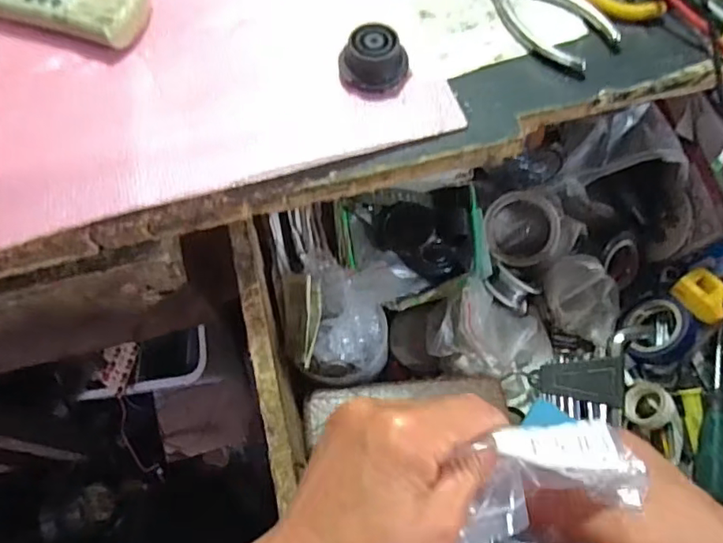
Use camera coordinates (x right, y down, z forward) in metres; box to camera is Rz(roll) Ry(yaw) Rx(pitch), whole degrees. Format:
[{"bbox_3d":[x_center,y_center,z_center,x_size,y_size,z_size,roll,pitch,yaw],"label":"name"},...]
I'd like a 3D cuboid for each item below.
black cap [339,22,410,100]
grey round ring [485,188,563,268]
[{"bbox_3d":[0.007,-0.119,0.327,0.038,0.026,0.034,-1,66,1],"label":"black cap"},{"bbox_3d":[0.131,-0.035,0.460,0.057,0.013,0.061,-2,83,19],"label":"grey round ring"}]

